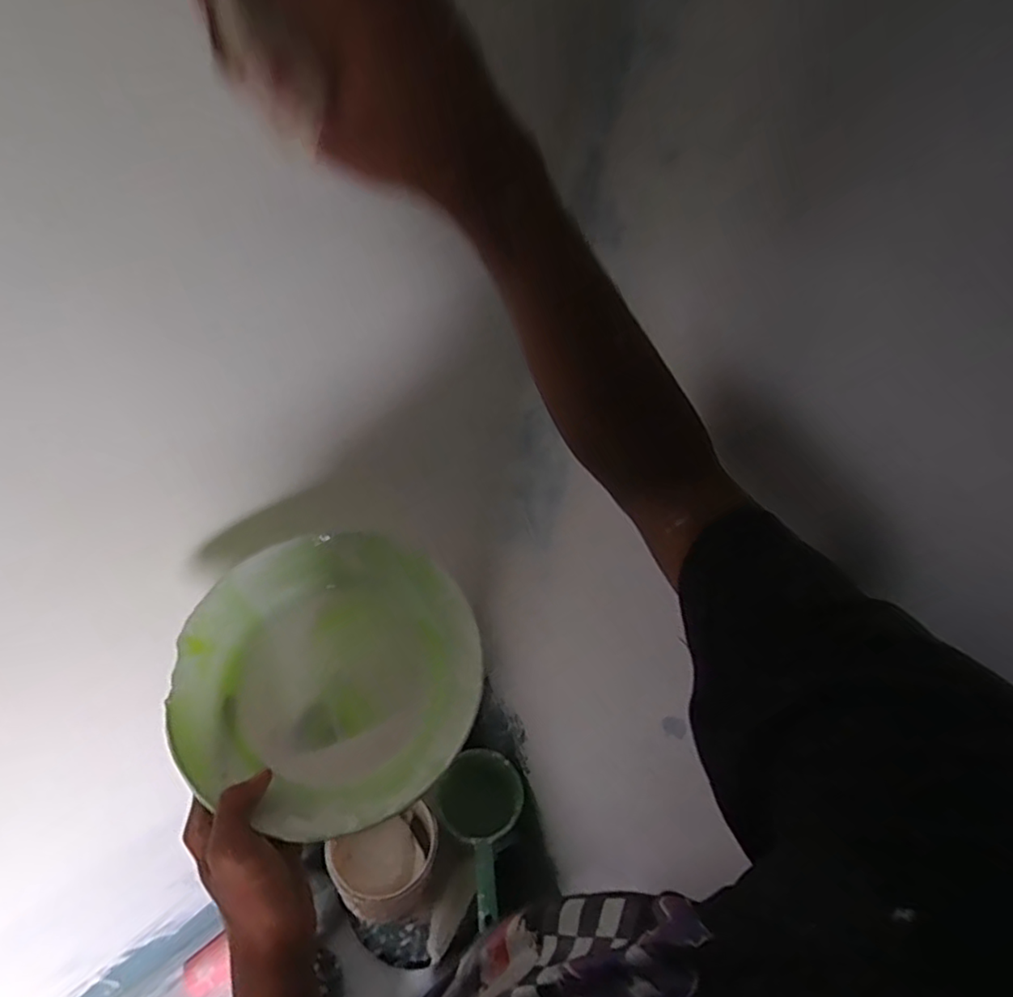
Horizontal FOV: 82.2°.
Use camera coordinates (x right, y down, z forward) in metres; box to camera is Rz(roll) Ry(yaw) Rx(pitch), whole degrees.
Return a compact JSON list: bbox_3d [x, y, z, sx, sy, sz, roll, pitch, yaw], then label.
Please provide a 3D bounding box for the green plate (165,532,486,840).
[{"bbox_3d":[-0.127,0.127,0.436,0.210,0.035,0.202,3,56,-5],"label":"green plate"}]

